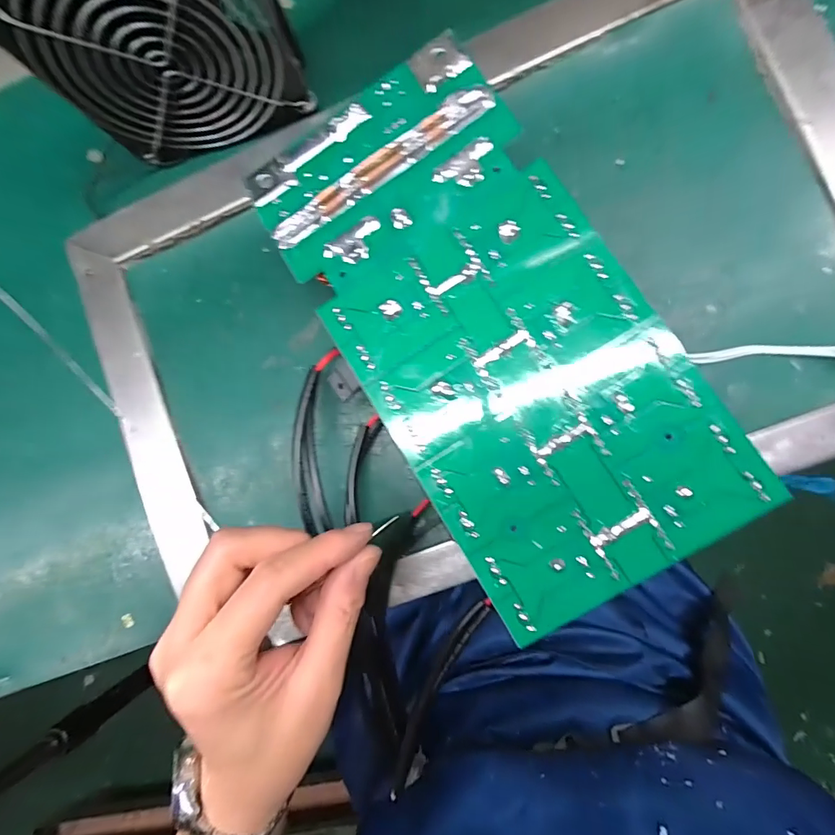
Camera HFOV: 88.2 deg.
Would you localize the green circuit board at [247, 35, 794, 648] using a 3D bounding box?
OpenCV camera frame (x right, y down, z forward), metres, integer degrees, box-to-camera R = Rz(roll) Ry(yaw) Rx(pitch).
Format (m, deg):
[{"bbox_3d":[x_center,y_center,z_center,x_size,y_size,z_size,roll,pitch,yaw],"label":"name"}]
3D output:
[{"bbox_3d":[0.032,-0.042,0.199,0.123,0.011,0.255,-32,83,5],"label":"green circuit board"}]

